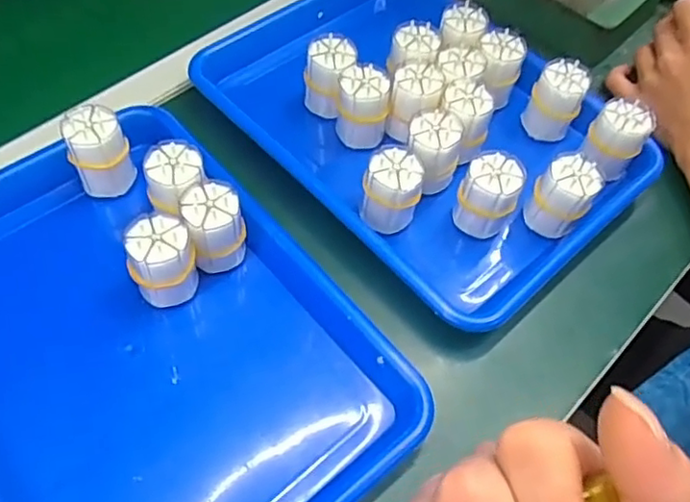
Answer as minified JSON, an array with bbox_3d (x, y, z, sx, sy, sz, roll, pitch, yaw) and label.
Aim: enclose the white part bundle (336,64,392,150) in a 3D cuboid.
[{"bbox_3d":[0.014,-0.111,0.490,0.039,0.057,0.031,7,57,0],"label":"white part bundle"}]

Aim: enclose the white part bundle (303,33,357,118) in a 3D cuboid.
[{"bbox_3d":[-0.010,-0.137,0.503,0.038,0.060,0.035,2,57,-3],"label":"white part bundle"}]

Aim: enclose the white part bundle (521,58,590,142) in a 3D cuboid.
[{"bbox_3d":[0.169,-0.119,0.511,0.038,0.064,0.031,28,59,13],"label":"white part bundle"}]

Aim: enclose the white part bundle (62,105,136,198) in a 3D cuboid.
[{"bbox_3d":[-0.175,-0.071,0.451,0.041,0.054,0.042,-11,59,-12],"label":"white part bundle"}]

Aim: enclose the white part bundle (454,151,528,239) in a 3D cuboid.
[{"bbox_3d":[0.103,-0.041,0.451,0.038,0.053,0.034,27,59,13],"label":"white part bundle"}]

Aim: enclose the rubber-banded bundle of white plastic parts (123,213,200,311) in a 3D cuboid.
[{"bbox_3d":[-0.117,0.007,0.406,0.040,0.058,0.033,-19,60,-16],"label":"rubber-banded bundle of white plastic parts"}]

